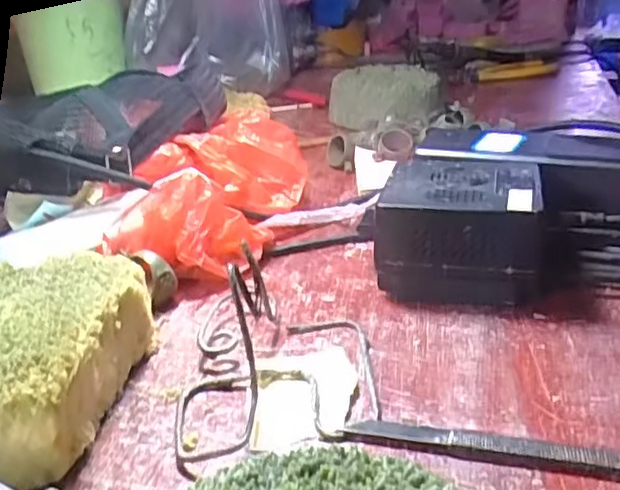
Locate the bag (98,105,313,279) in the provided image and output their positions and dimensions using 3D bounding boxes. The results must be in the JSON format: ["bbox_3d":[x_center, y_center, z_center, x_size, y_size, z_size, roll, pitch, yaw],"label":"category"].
[{"bbox_3d":[-0.056,-0.028,0.384,0.089,0.062,0.141,2,24,11],"label":"bag"}]

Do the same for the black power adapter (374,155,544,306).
[{"bbox_3d":[0.077,-0.009,0.338,0.074,0.052,0.073,4,25,15],"label":"black power adapter"}]

